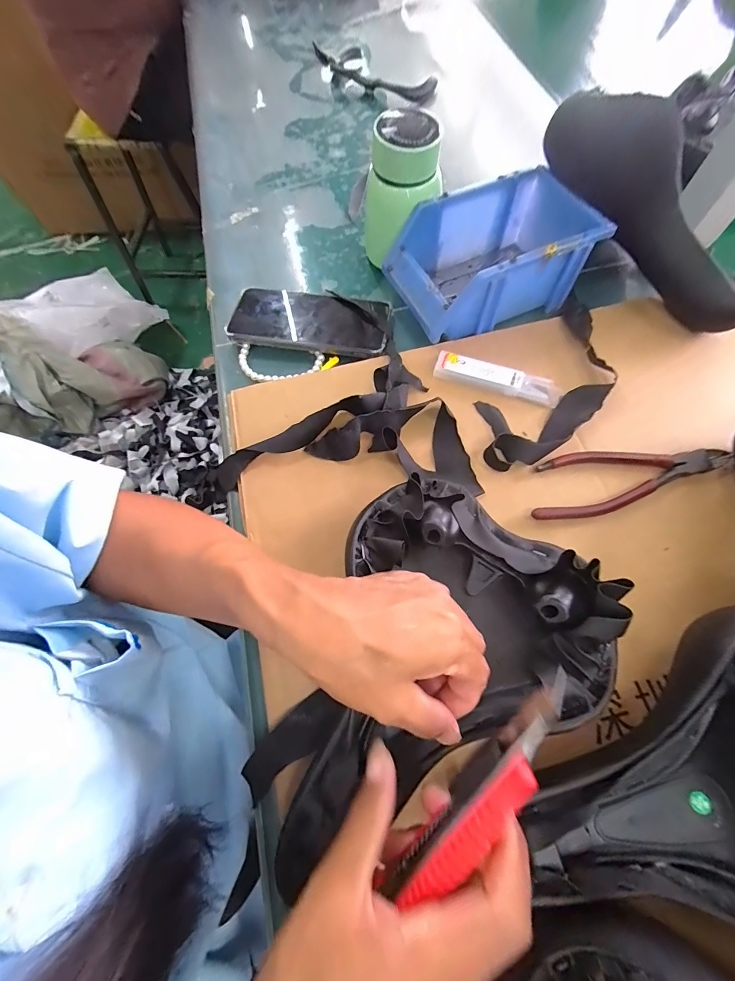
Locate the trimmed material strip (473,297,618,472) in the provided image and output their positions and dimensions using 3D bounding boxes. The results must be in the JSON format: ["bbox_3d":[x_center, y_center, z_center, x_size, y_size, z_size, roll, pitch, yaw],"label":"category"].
[{"bbox_3d":[0.174,-0.101,0.332,0.084,0.016,0.212,40,74,16],"label":"trimmed material strip"}]

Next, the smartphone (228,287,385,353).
[{"bbox_3d":[-0.060,-0.177,0.374,0.158,0.010,0.075,9,66,5],"label":"smartphone"}]

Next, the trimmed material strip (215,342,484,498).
[{"bbox_3d":[-0.023,-0.064,0.318,0.221,0.030,0.135,-3,68,1],"label":"trimmed material strip"}]

